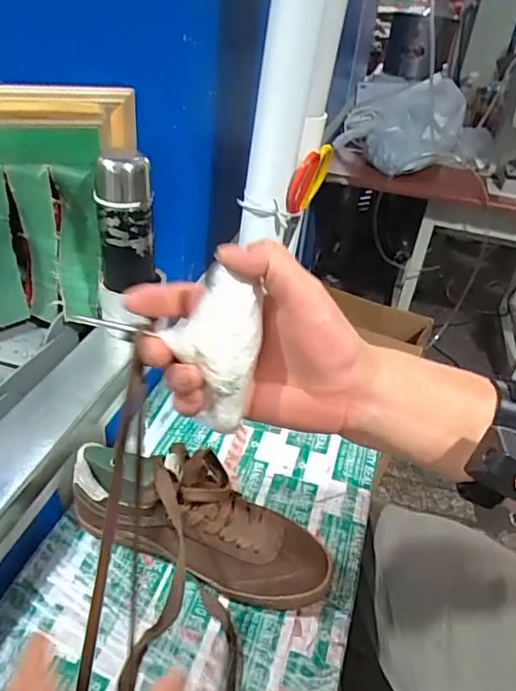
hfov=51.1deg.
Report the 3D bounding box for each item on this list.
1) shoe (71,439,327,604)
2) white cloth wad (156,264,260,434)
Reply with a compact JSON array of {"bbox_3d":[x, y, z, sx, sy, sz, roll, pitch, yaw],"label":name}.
[{"bbox_3d":[-0.056,0.172,0.535,0.266,0.126,0.093,24,38,3],"label":"shoe"},{"bbox_3d":[-0.027,0.003,0.339,0.050,0.102,0.026,0,14,-9],"label":"white cloth wad"}]

